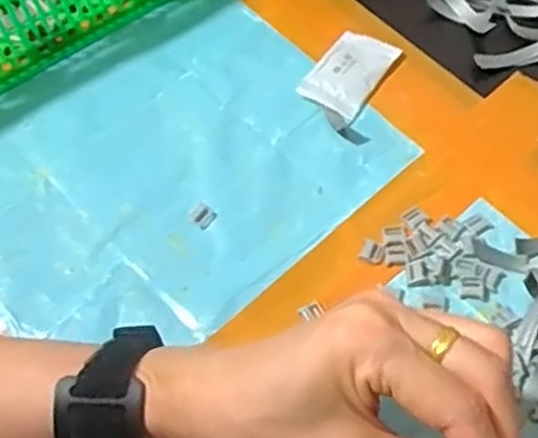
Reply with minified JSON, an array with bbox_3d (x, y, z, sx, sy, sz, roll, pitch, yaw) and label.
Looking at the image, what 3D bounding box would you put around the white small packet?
[{"bbox_3d":[0.050,-0.091,0.473,0.040,0.010,0.072,30,66,20],"label":"white small packet"}]

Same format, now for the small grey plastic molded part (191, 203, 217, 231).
[{"bbox_3d":[-0.038,-0.002,0.430,0.013,0.004,0.013,38,68,23],"label":"small grey plastic molded part"}]

